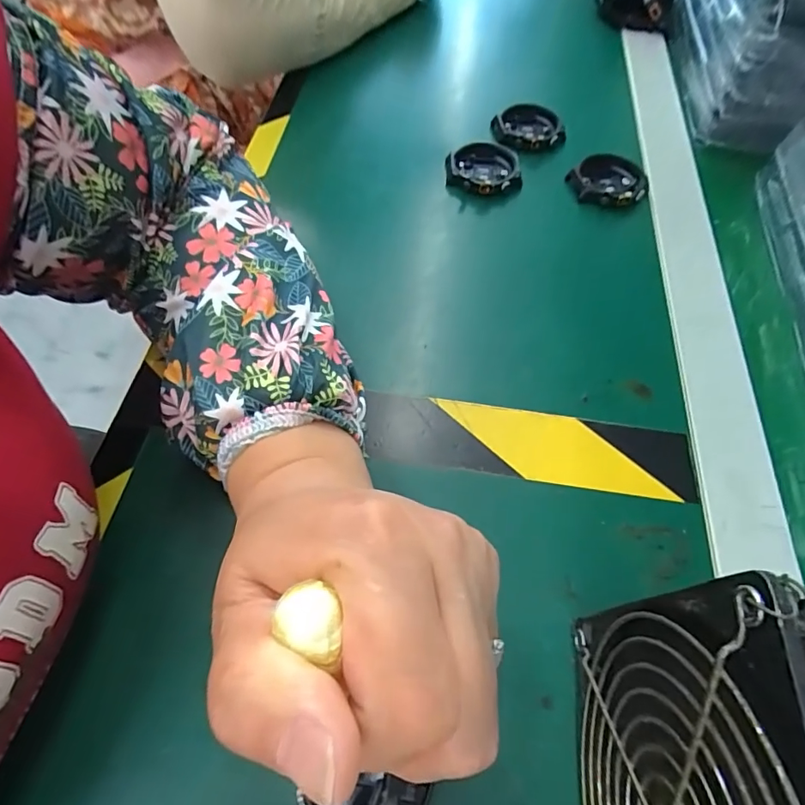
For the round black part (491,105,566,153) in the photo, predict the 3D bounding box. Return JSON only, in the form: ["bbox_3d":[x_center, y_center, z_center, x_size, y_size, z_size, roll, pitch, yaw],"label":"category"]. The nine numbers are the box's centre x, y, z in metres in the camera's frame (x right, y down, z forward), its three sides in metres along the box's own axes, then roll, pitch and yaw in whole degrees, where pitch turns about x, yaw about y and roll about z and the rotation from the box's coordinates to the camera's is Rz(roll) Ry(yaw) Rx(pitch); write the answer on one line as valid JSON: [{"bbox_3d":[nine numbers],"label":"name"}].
[{"bbox_3d":[0.106,-0.225,0.399,0.055,0.020,0.055,2,58,-3],"label":"round black part"}]

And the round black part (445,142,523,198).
[{"bbox_3d":[0.061,-0.177,0.364,0.054,0.016,0.054,2,58,-3],"label":"round black part"}]

